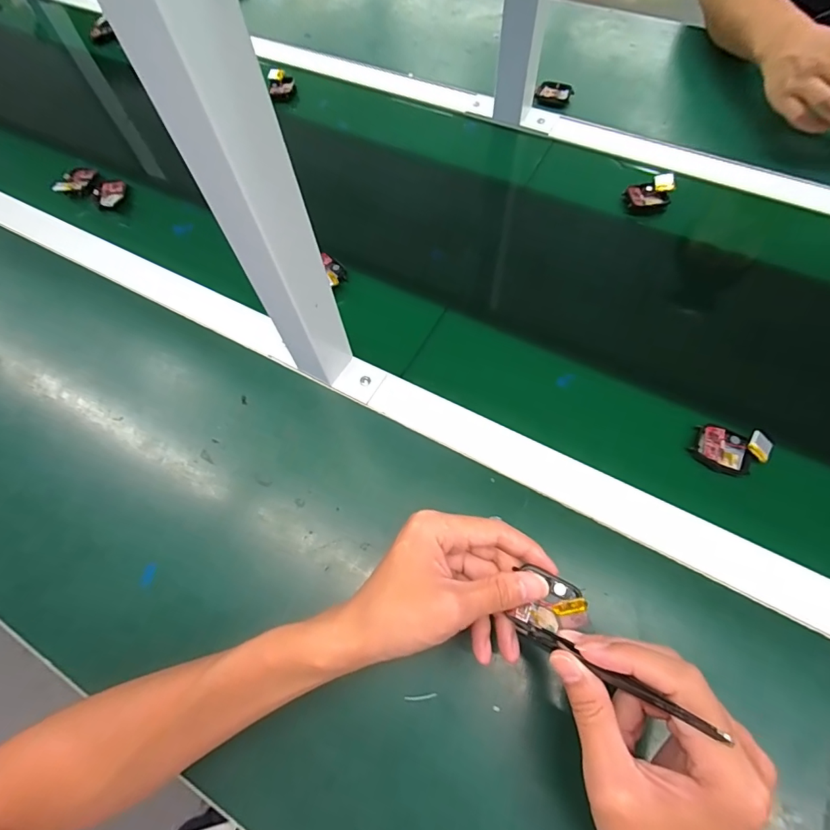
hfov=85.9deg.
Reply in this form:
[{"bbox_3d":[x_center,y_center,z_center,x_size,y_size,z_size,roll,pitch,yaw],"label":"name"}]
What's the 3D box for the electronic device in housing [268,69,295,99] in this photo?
[{"bbox_3d":[-0.194,-0.483,0.650,0.032,0.021,0.044,-7,63,-1],"label":"electronic device in housing"}]

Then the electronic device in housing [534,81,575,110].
[{"bbox_3d":[0.187,-0.431,0.600,0.046,0.015,0.035,22,67,13],"label":"electronic device in housing"}]

